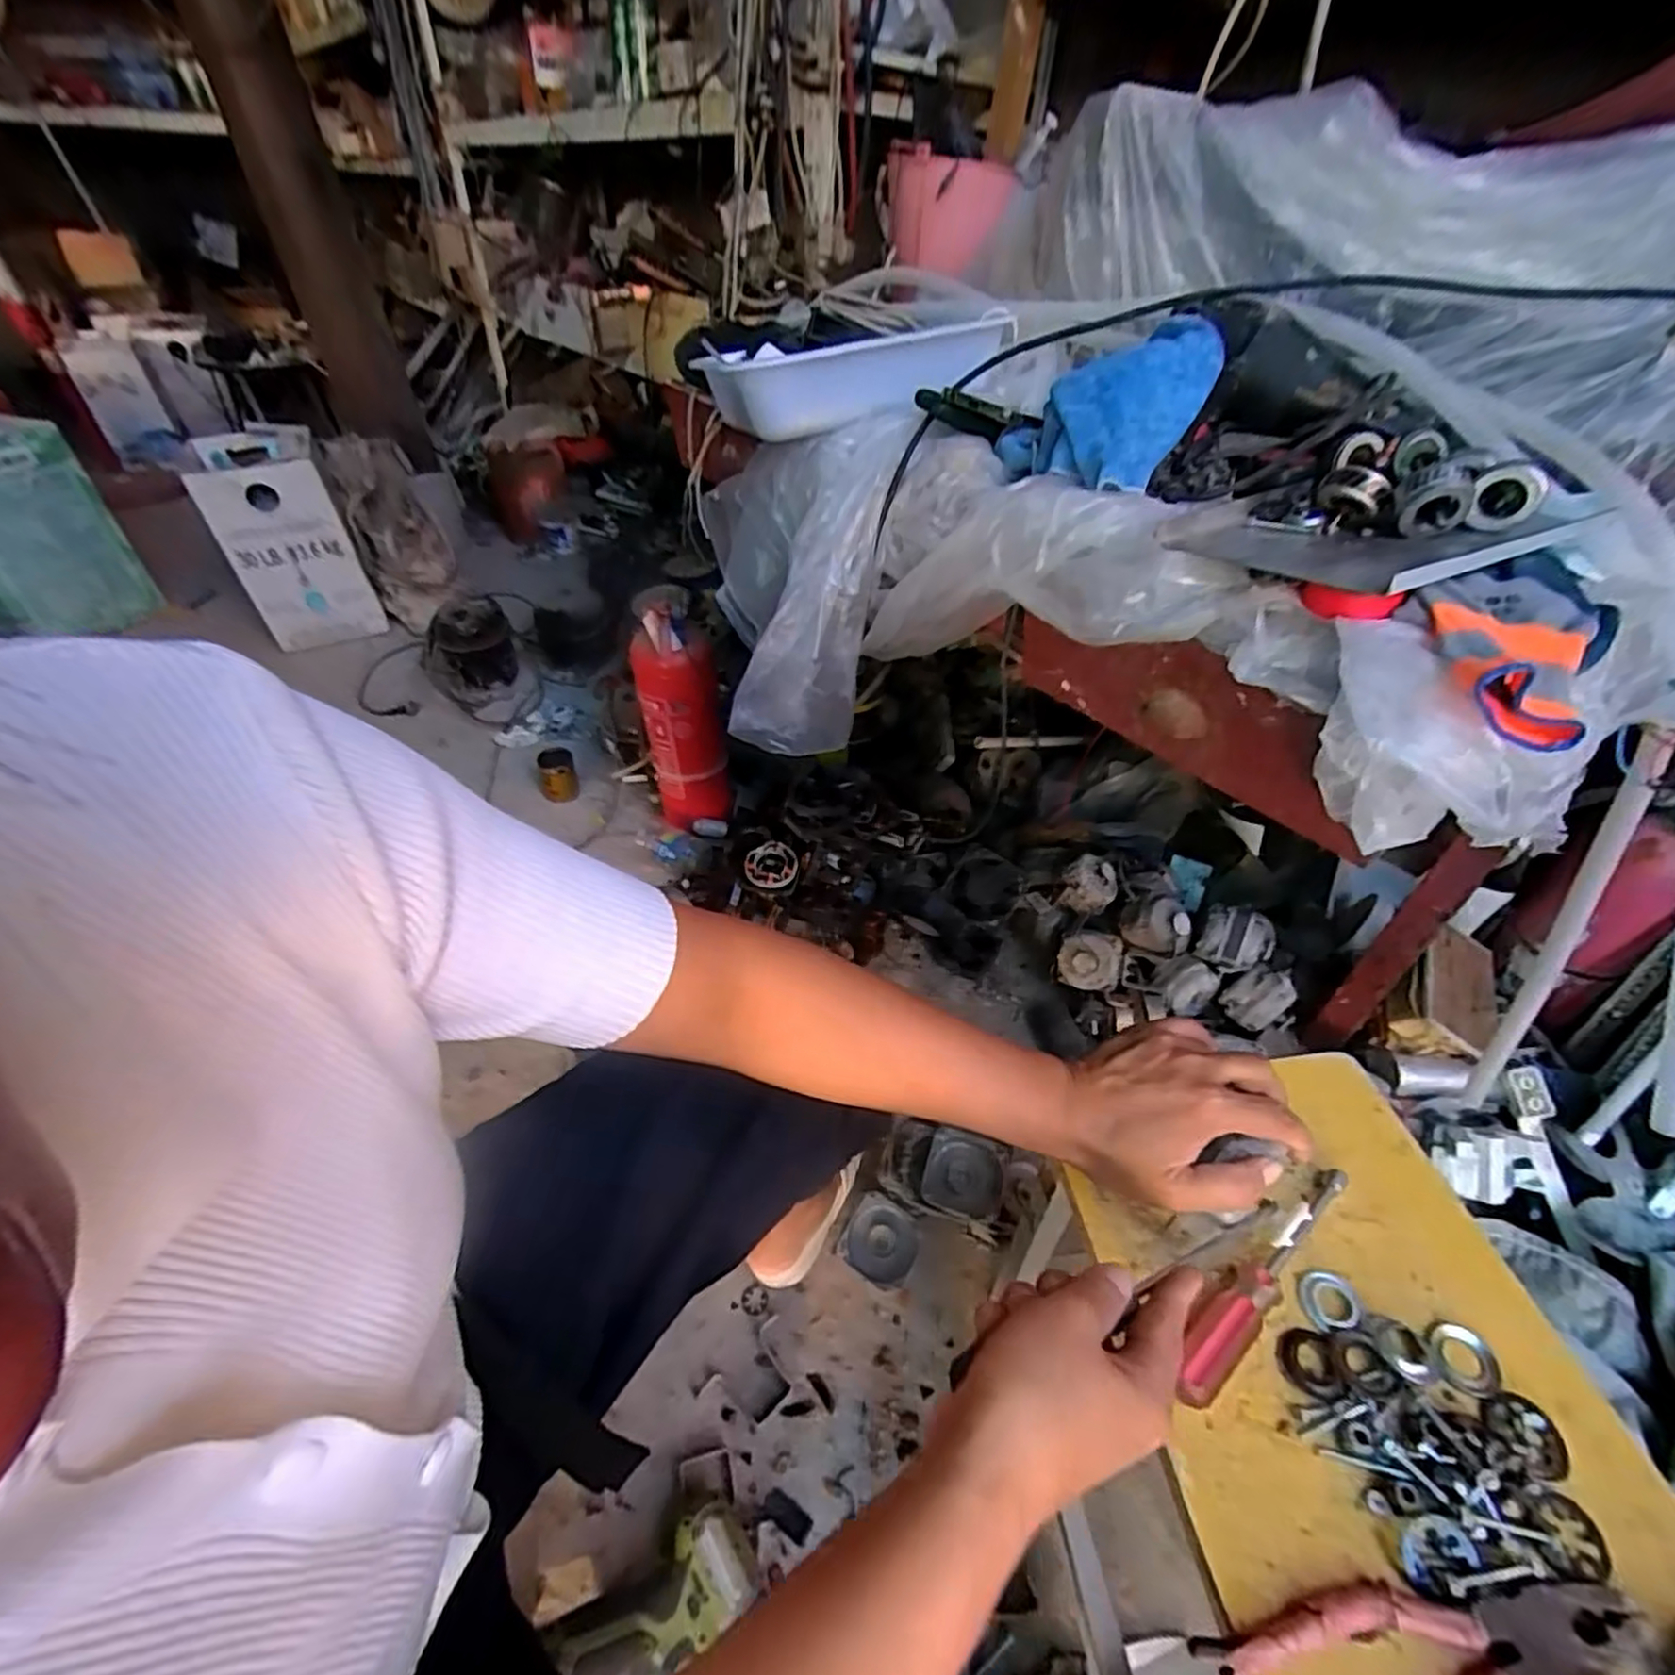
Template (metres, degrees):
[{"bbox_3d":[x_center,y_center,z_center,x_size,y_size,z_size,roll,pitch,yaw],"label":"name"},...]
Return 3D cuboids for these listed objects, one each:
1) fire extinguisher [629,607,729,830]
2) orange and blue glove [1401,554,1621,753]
[{"bbox_3d":[-0.264,-0.203,1.218,0.133,0.377,0.125,-11,44,-13],"label":"fire extinguisher"},{"bbox_3d":[0.399,-0.121,0.430,0.102,0.044,0.182,31,50,29],"label":"orange and blue glove"}]

